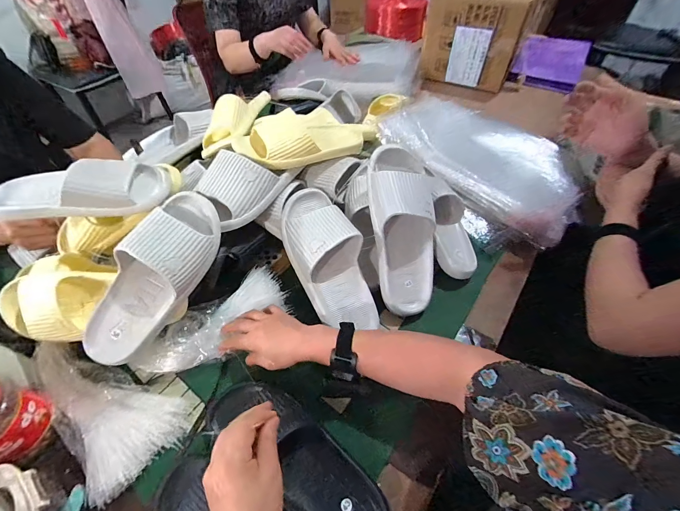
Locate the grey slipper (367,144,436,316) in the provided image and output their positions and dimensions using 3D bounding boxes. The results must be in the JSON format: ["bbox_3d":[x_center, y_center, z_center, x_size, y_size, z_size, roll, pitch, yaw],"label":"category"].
[{"bbox_3d":[0.113,-0.047,0.523,0.122,0.095,0.295,-5,88,-3],"label":"grey slipper"}]

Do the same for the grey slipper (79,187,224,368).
[{"bbox_3d":[-0.269,0.027,0.436,0.093,0.091,0.262,26,81,20],"label":"grey slipper"}]

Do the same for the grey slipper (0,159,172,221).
[{"bbox_3d":[-0.406,-0.111,0.478,0.263,0.060,0.103,-3,52,-1],"label":"grey slipper"}]

